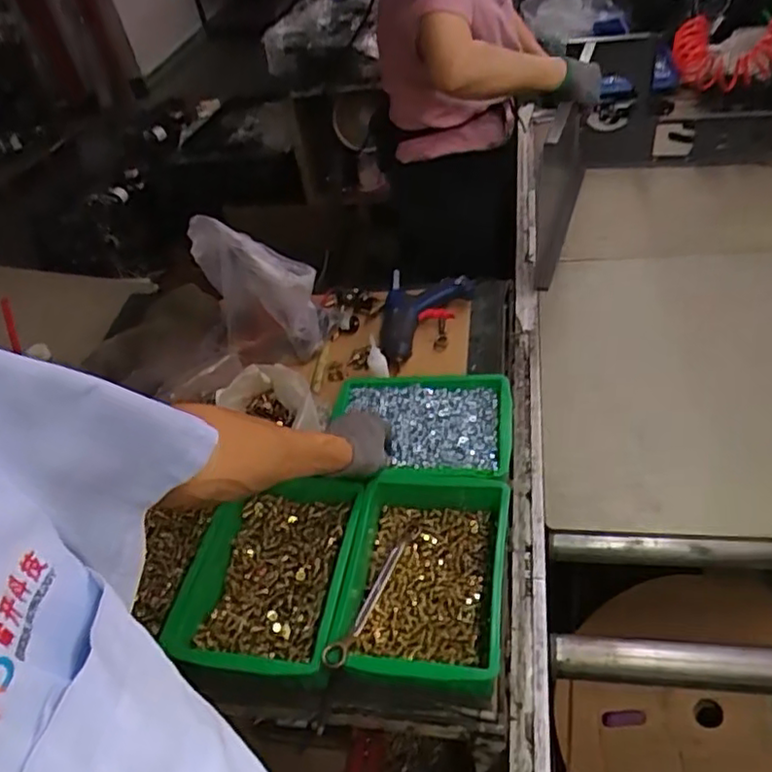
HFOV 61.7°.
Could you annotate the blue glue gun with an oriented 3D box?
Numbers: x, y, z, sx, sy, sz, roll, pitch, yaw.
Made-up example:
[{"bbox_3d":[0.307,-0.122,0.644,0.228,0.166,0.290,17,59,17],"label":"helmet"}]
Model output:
[{"bbox_3d":[0.052,-0.111,1.087,0.147,0.049,0.241,7,47,19],"label":"blue glue gun"}]

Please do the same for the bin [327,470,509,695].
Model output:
[{"bbox_3d":[0.043,0.226,0.751,0.186,0.086,0.252,1,45,14],"label":"bin"}]

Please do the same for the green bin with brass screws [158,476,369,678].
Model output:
[{"bbox_3d":[-0.151,0.224,0.776,0.196,0.069,0.230,3,46,16],"label":"green bin with brass screws"}]

